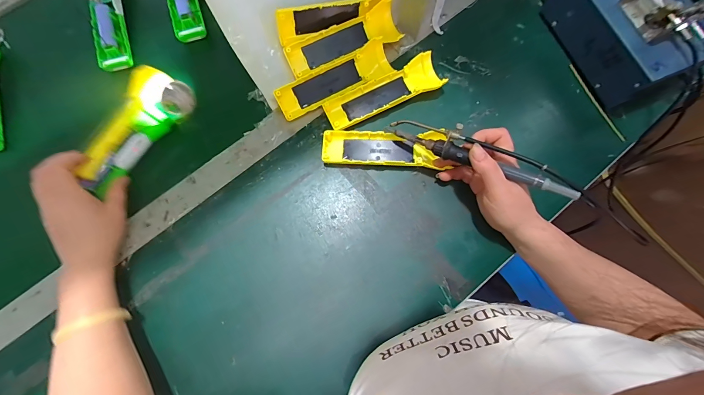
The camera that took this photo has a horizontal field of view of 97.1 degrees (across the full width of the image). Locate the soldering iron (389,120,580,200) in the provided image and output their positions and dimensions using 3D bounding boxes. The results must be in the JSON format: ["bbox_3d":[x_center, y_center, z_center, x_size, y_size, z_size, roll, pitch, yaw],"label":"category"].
[{"bbox_3d":[0.135,-0.051,0.340,0.207,0.021,0.030,27,77,25],"label":"soldering iron"}]

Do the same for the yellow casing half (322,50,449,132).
[{"bbox_3d":[0.043,-0.139,0.420,0.162,0.024,0.051,-23,77,-7],"label":"yellow casing half"}]

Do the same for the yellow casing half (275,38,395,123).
[{"bbox_3d":[-0.023,-0.159,0.421,0.164,0.027,0.045,-28,117,-8],"label":"yellow casing half"}]

